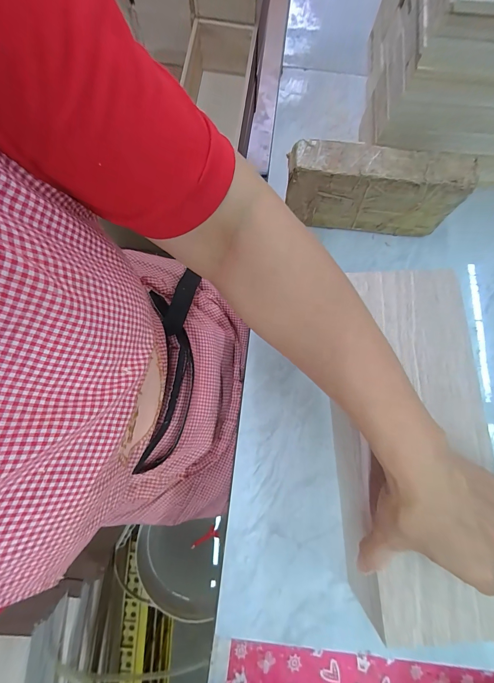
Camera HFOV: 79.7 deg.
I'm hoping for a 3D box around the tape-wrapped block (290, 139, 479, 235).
[{"bbox_3d":[0.153,-0.189,0.382,0.209,0.108,0.051,4,79,-1],"label":"tape-wrapped block"}]

